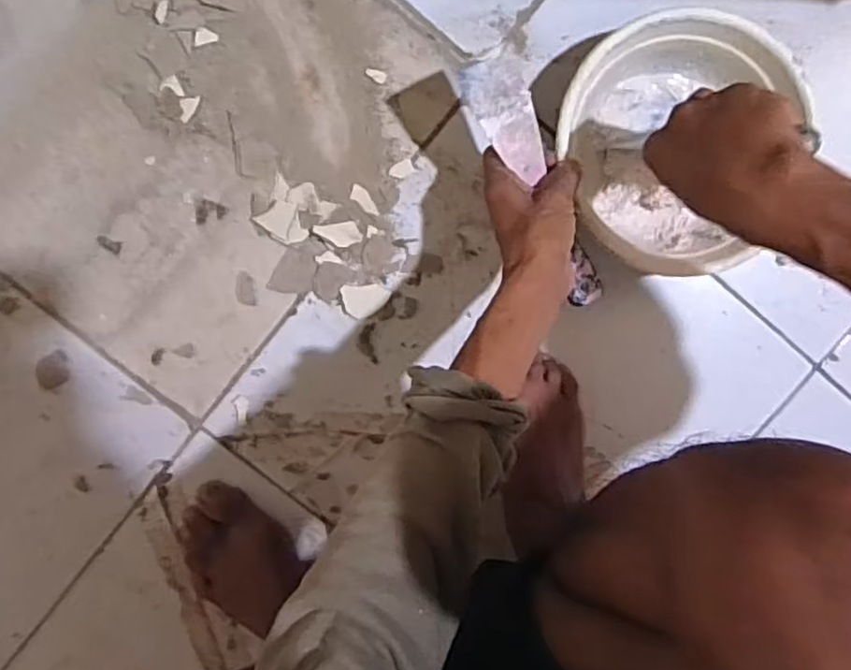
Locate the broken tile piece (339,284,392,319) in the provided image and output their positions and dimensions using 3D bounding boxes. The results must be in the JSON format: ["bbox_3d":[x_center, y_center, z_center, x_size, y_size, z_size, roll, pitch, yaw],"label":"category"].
[{"bbox_3d":[-0.053,-0.029,0.594,0.040,0.004,0.028,0,98,-1],"label":"broken tile piece"}]

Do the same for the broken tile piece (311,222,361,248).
[{"bbox_3d":[-0.075,-0.084,0.577,0.039,0.004,0.021,-11,104,-13],"label":"broken tile piece"}]

